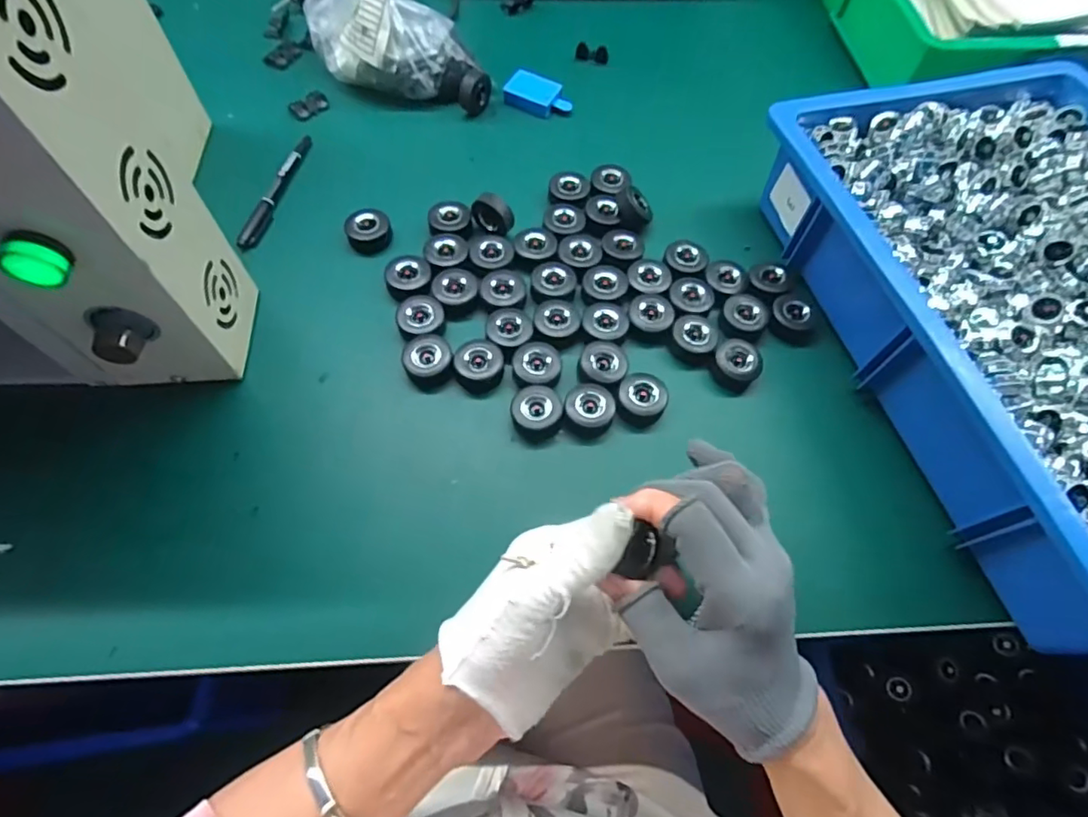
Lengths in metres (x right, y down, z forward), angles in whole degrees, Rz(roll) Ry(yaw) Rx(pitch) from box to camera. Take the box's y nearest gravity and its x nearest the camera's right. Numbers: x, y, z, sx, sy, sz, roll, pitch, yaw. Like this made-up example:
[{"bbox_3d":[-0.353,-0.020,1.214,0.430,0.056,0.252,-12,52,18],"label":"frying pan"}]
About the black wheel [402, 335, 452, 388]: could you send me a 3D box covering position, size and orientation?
[{"bbox_3d":[-0.090,-0.037,0.436,0.035,0.019,0.037,1,65,-2],"label":"black wheel"}]

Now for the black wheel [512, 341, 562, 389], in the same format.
[{"bbox_3d":[-0.005,-0.033,0.435,0.037,0.018,0.037,1,65,-2],"label":"black wheel"}]

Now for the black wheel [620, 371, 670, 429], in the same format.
[{"bbox_3d":[0.075,-0.007,0.428,0.036,0.021,0.036,19,66,7],"label":"black wheel"}]

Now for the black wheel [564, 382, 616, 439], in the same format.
[{"bbox_3d":[0.034,0.001,0.420,0.036,0.023,0.035,1,65,-2],"label":"black wheel"}]

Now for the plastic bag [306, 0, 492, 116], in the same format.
[{"bbox_3d":[-0.146,-0.371,0.551,0.188,0.096,0.092,10,64,2],"label":"plastic bag"}]

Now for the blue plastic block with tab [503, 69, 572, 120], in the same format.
[{"bbox_3d":[-0.005,-0.325,0.581,0.068,0.014,0.044,24,66,9],"label":"blue plastic block with tab"}]

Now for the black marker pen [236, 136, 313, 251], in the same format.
[{"bbox_3d":[-0.242,-0.198,0.508,0.014,0.009,0.145,10,65,2],"label":"black marker pen"}]

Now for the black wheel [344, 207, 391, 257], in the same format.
[{"bbox_3d":[-0.151,-0.153,0.484,0.036,0.017,0.036,1,65,-2],"label":"black wheel"}]

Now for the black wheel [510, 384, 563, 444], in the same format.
[{"bbox_3d":[-0.005,0.003,0.417,0.037,0.023,0.037,1,65,-2],"label":"black wheel"}]

